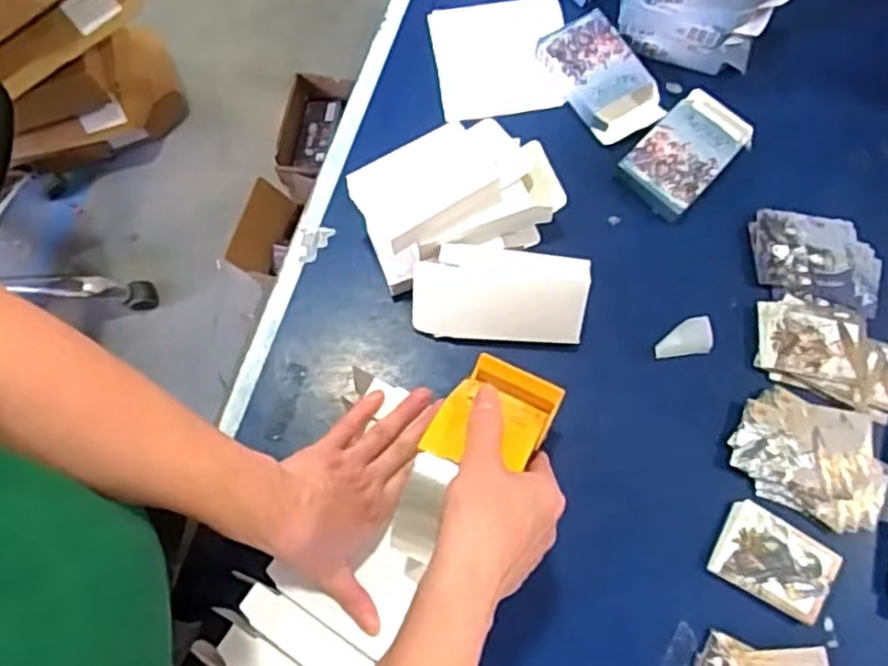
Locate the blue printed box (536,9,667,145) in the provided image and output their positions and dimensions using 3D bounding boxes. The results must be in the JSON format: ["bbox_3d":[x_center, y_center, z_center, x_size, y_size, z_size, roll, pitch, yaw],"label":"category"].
[{"bbox_3d":[0.158,-0.257,0.744,0.080,0.030,0.125,-34,77,-12],"label":"blue printed box"}]

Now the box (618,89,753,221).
[{"bbox_3d":[0.240,-0.179,0.721,0.133,0.027,0.078,-43,79,-13],"label":"box"}]

